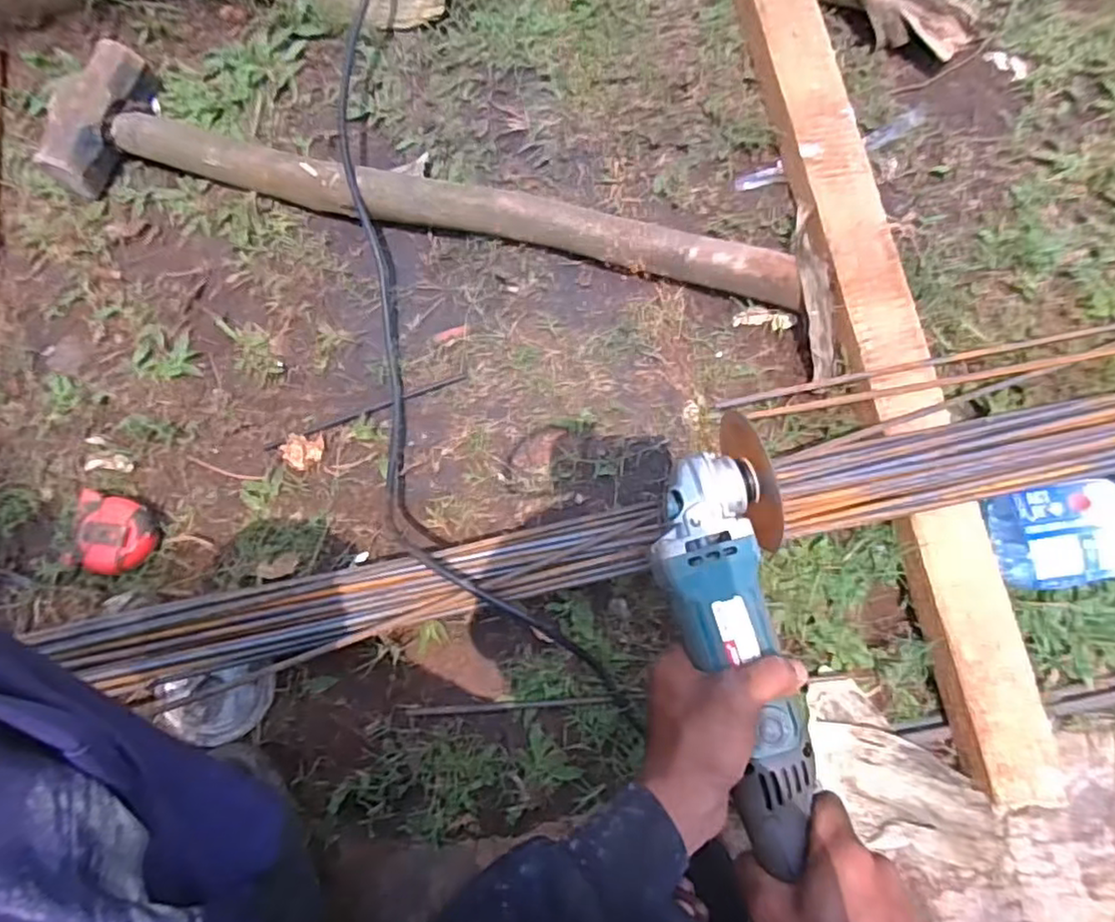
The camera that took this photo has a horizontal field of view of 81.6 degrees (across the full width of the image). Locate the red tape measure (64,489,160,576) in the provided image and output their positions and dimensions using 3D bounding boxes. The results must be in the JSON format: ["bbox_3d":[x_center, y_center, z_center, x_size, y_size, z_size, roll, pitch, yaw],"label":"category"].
[{"bbox_3d":[-0.368,0.062,0.534,0.063,0.035,0.061,0,81,2],"label":"red tape measure"}]

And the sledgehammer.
[{"bbox_3d":[-0.119,-0.244,0.562,0.666,0.046,0.128,12,81,4],"label":"sledgehammer"}]

